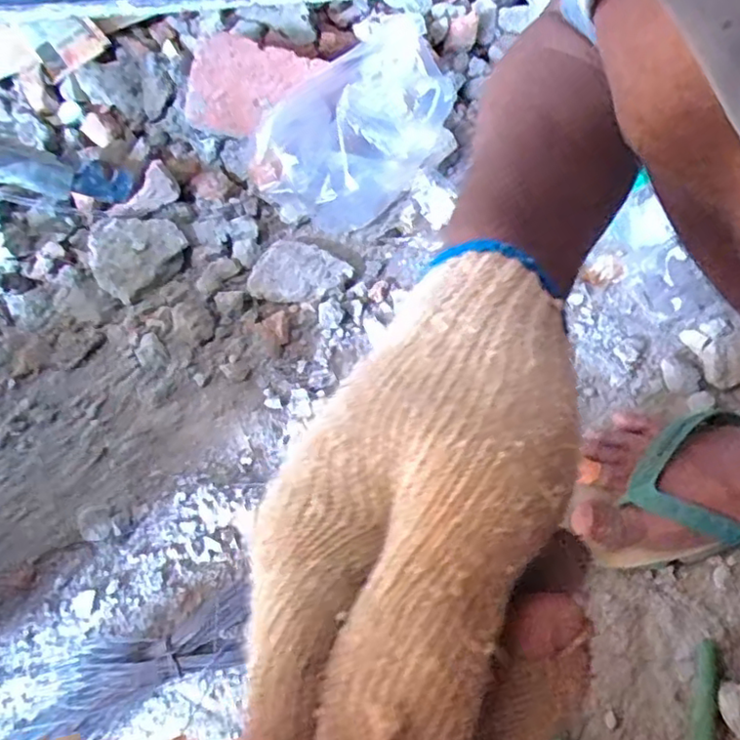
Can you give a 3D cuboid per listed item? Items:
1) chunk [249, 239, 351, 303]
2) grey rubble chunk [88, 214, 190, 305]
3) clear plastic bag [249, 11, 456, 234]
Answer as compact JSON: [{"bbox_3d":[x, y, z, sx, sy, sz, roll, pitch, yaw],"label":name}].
[{"bbox_3d":[-0.069,-0.102,0.685,0.097,0.026,0.076,1,51,5],"label":"chunk"},{"bbox_3d":[-0.242,-0.121,0.685,0.097,0.037,0.094,-2,50,2],"label":"grey rubble chunk"},{"bbox_3d":[-0.018,-0.264,0.737,0.227,0.151,0.129,-36,57,-24],"label":"clear plastic bag"}]

